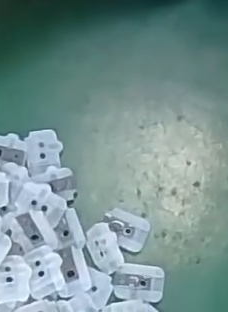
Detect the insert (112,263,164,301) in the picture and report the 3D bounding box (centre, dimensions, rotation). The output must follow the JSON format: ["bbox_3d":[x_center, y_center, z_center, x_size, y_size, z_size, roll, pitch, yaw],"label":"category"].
[{"bbox_3d":[0.011,0.055,0.258,0.022,0.004,0.015,5,72,3],"label":"insert"}]

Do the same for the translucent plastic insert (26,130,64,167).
[{"bbox_3d":[-0.033,-0.004,0.278,0.016,0.004,0.018,-8,72,-1],"label":"translucent plastic insert"}]

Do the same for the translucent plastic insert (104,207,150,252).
[{"bbox_3d":[0.005,0.033,0.268,0.021,0.004,0.016,23,74,8],"label":"translucent plastic insert"}]

